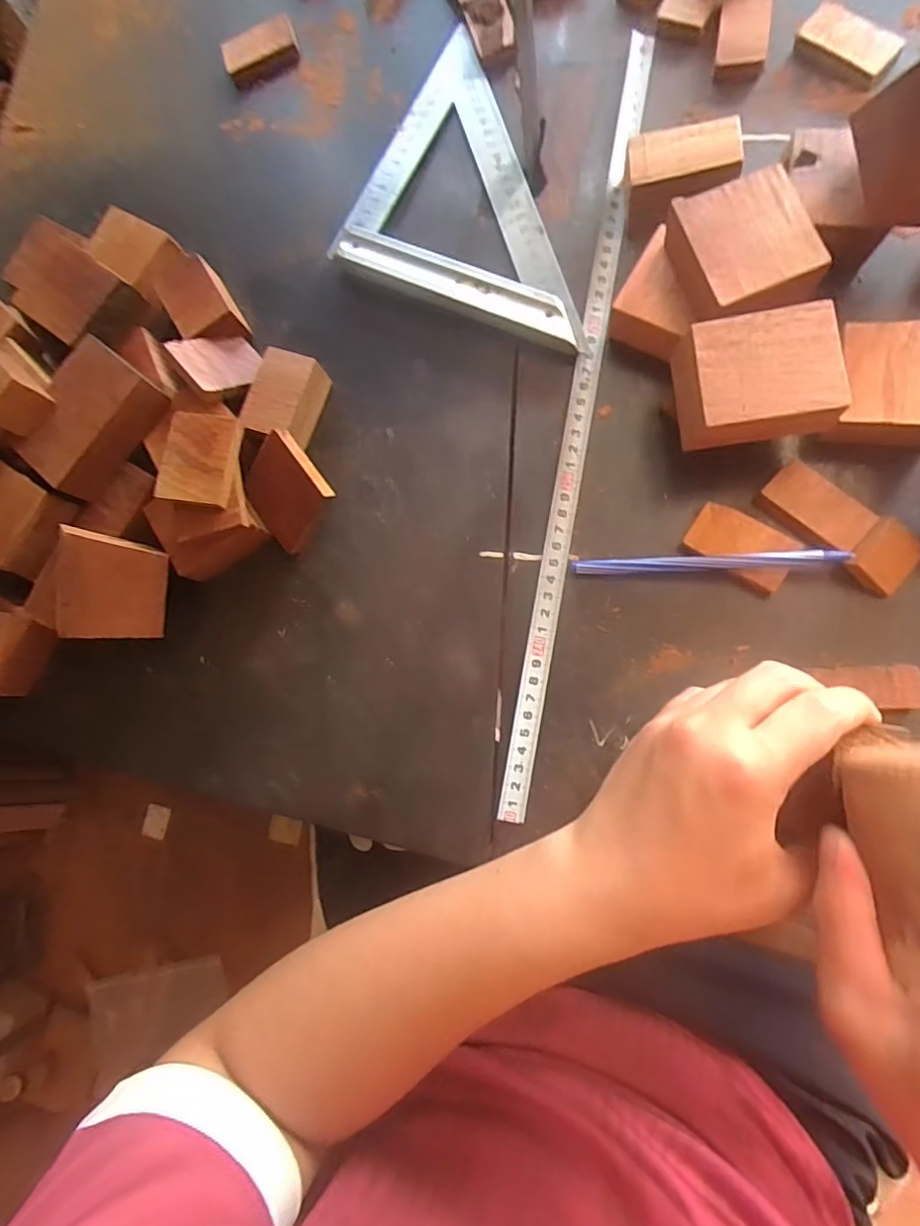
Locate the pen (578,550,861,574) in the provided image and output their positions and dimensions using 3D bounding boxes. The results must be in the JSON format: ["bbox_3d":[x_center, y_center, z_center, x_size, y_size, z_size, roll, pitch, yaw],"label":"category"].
[{"bbox_3d":[0.133,-0.028,0.311,0.138,0.010,0.008,-1,81,16],"label":"pen"}]

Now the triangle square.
[{"bbox_3d":[0.027,-0.273,0.369,0.185,0.021,0.172,28,90,13],"label":"triangle square"}]

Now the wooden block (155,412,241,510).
[{"bbox_3d":[-0.156,-0.092,0.339,0.044,0.007,0.053,9,85,12],"label":"wooden block"}]

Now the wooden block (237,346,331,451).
[{"bbox_3d":[-0.112,-0.135,0.364,0.040,0.030,0.055,15,87,13],"label":"wooden block"}]

